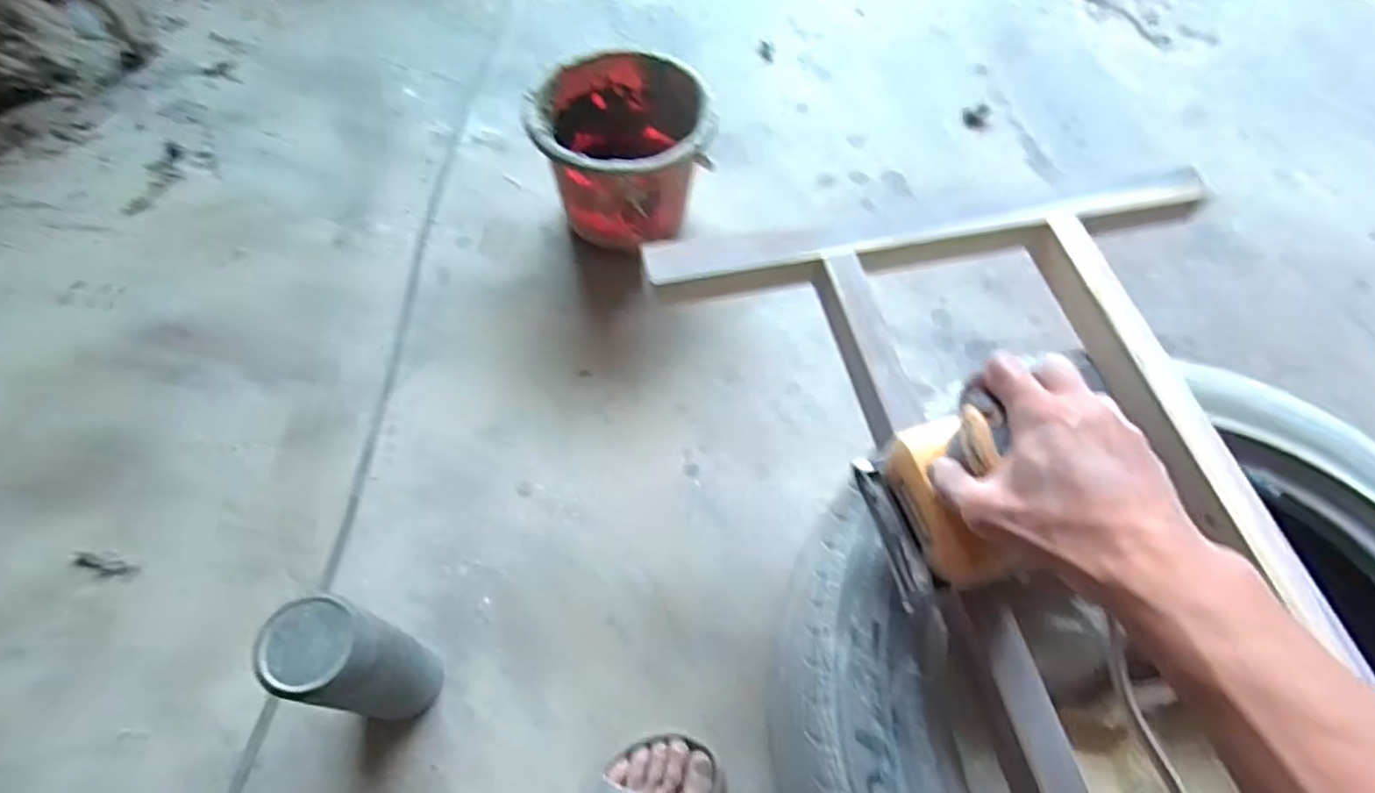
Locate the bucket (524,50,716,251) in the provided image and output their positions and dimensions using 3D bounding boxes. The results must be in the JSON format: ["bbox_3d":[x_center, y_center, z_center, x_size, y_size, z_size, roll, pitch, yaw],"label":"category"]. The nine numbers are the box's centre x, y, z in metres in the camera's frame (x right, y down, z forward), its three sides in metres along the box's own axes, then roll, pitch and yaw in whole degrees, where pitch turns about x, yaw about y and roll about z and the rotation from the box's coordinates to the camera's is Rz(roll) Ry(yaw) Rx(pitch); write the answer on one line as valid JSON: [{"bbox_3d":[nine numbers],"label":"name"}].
[{"bbox_3d":[-0.084,-0.314,0.862,0.215,0.149,0.222,1,62,-2],"label":"bucket"}]

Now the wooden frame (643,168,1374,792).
[{"bbox_3d":[0.293,0.116,0.484,0.530,0.057,0.661,-10,63,-8],"label":"wooden frame"}]

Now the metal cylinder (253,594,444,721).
[{"bbox_3d":[-0.253,0.218,0.540,0.070,0.215,0.069,13,62,4],"label":"metal cylinder"}]

